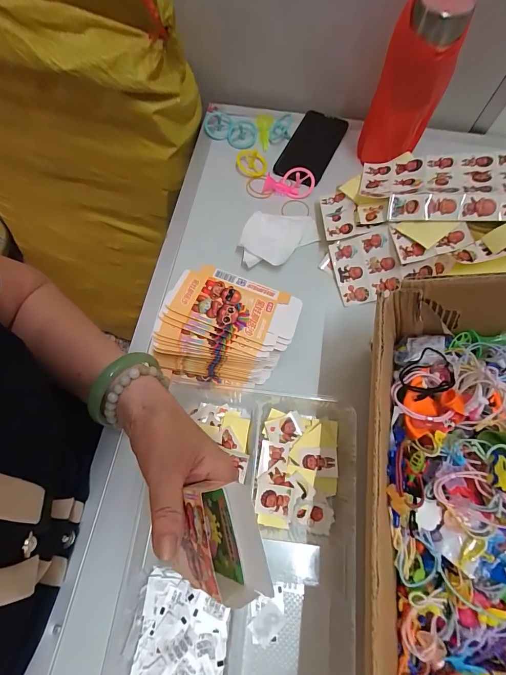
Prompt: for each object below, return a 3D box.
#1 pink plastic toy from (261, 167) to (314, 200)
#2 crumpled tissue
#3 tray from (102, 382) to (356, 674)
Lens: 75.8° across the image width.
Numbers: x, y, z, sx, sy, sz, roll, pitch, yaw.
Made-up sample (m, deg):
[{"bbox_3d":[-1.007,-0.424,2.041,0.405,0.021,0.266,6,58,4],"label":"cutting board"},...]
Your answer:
[{"bbox_3d":[0.056,-0.238,0.498,0.074,0.024,0.039,14,69,5],"label":"pink plastic toy"},{"bbox_3d":[0.037,-0.138,0.459,0.102,0.022,0.091,7,69,3],"label":"crumpled tissue"},{"bbox_3d":[-0.008,0.219,0.321,0.219,0.039,0.336,7,69,2],"label":"tray"}]

